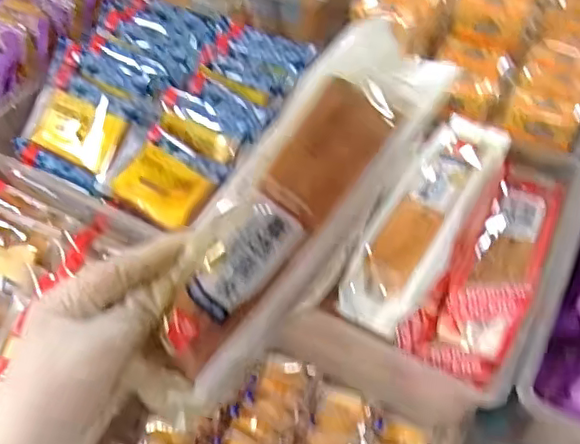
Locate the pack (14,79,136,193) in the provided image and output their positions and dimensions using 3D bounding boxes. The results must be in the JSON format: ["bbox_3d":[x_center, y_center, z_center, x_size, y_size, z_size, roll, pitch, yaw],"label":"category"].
[{"bbox_3d":[-0.245,-0.106,0.694,0.128,0.040,0.101,23,95,14],"label":"pack"}]

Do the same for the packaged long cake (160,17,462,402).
[{"bbox_3d":[0.003,-0.012,0.312,0.065,0.026,0.205,33,87,23],"label":"packaged long cake"}]

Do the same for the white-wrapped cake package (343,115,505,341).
[{"bbox_3d":[0.133,-0.008,0.577,0.073,0.040,0.251,26,57,19],"label":"white-wrapped cake package"}]

